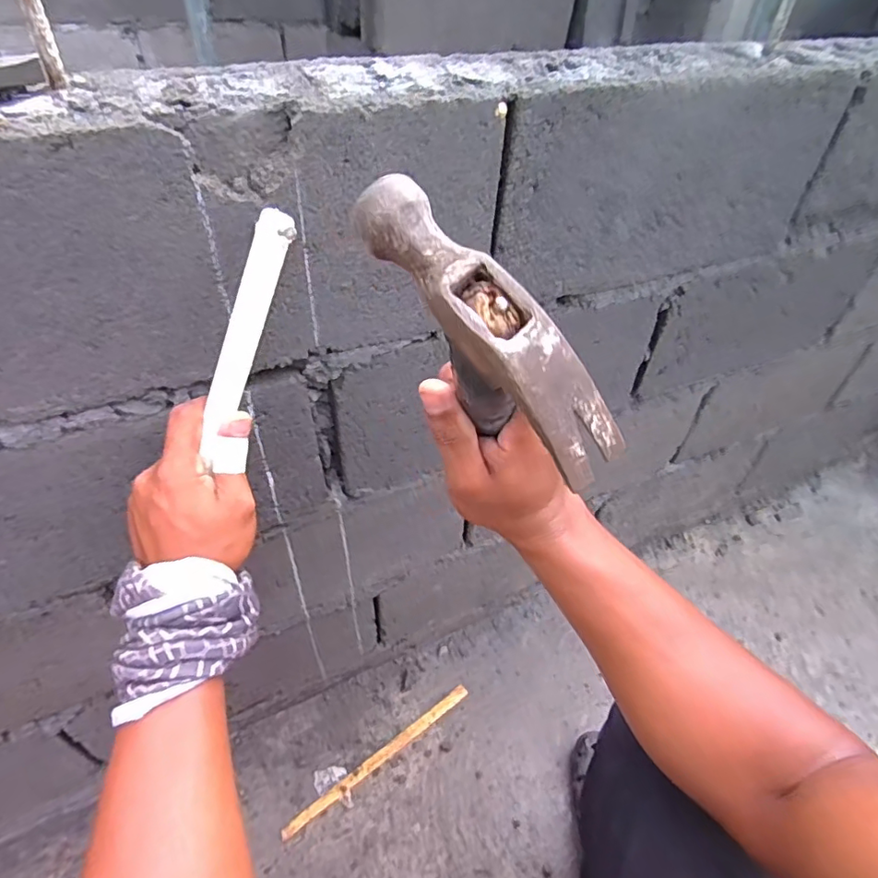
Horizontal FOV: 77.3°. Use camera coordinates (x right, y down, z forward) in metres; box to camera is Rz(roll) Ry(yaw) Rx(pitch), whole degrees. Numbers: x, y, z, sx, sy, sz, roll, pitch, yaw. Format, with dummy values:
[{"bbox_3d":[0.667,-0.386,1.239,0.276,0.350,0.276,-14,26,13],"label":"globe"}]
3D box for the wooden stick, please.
[{"bbox_3d":[-0.088,0.488,0.849,0.329,0.015,0.021,-27,53,-27],"label":"wooden stick"}]

